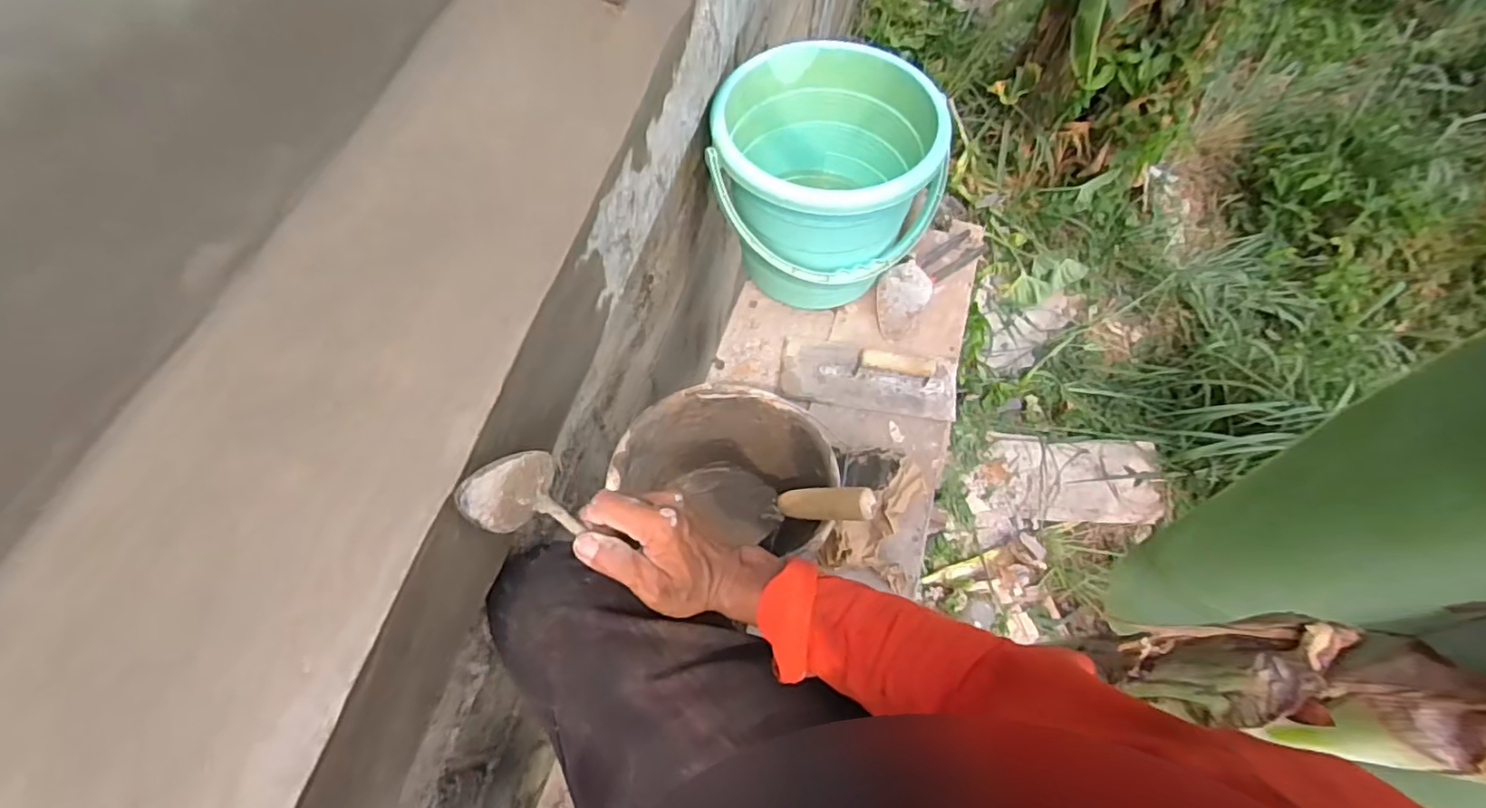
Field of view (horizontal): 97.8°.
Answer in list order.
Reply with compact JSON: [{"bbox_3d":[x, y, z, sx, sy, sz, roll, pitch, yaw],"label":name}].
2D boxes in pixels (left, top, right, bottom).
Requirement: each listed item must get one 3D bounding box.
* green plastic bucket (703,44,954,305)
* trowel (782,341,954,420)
[{"bbox_3d":[0.110,-0.306,0.942,0.313,0.260,0.290,1,65,-3],"label":"green plastic bucket"},{"bbox_3d":[0.190,-0.051,0.960,0.261,0.071,0.093,8,65,0],"label":"trowel"}]

